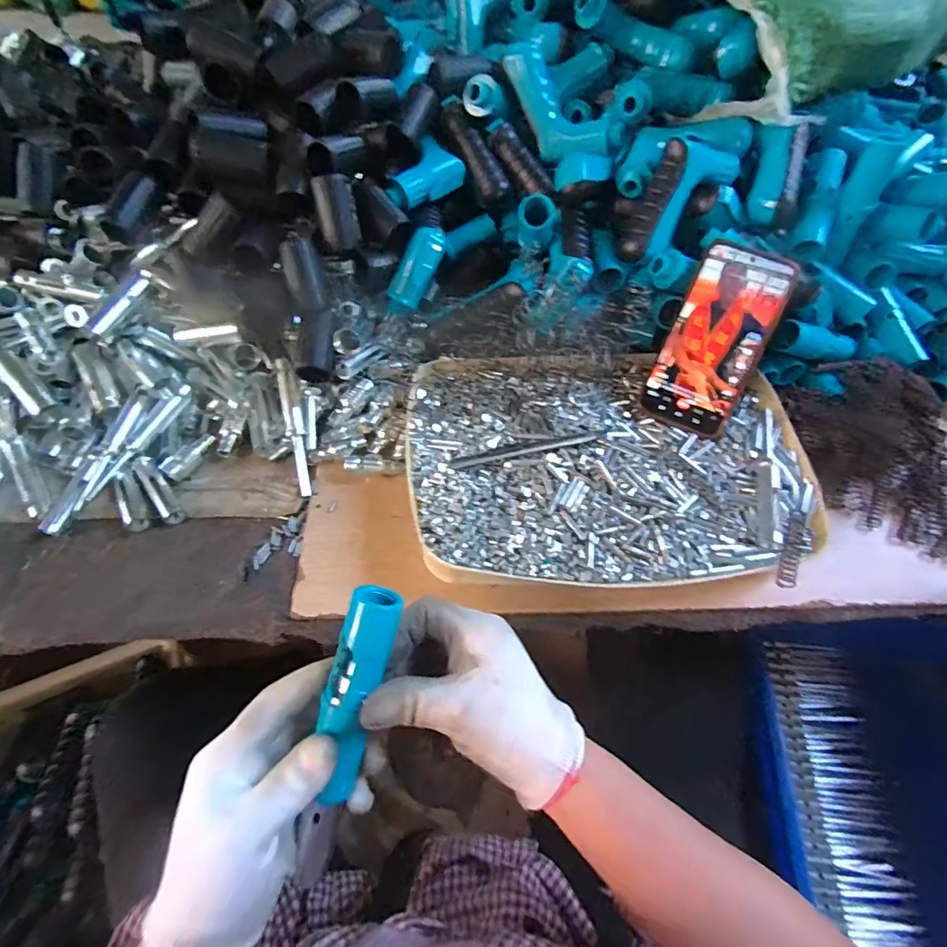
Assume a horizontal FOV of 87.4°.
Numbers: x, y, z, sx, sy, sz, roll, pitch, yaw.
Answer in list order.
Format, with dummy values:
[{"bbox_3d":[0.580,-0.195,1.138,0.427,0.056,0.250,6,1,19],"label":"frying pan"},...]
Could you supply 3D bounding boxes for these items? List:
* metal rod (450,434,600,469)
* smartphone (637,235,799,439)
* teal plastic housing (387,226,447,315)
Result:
[{"bbox_3d":[0.043,-0.022,0.410,0.125,0.006,0.017,-11,58,-10],"label":"metal rod"},{"bbox_3d":[0.215,-0.119,0.439,0.079,0.012,0.164,25,92,13],"label":"smartphone"},{"bbox_3d":[-0.056,-0.196,0.486,0.030,0.023,0.087,36,106,19],"label":"teal plastic housing"}]

